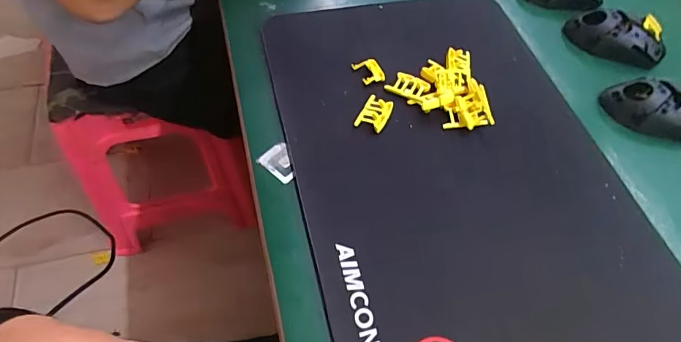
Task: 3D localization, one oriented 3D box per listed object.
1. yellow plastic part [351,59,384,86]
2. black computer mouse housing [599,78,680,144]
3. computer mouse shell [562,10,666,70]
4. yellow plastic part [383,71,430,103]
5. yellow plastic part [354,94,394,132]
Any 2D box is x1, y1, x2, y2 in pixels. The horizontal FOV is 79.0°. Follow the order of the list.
[{"bbox_3d":[0.030,-0.106,0.433,0.025,0.009,0.031,-21,65,-20],"label":"yellow plastic part"},{"bbox_3d":[0.348,-0.066,0.443,0.112,0.037,0.070,9,58,-3],"label":"black computer mouse housing"},{"bbox_3d":[0.336,-0.161,0.504,0.116,0.042,0.049,26,59,7],"label":"computer mouse shell"},{"bbox_3d":[0.070,-0.087,0.425,0.041,0.008,0.025,30,60,10],"label":"yellow plastic part"},{"bbox_3d":[0.035,-0.058,0.404,0.027,0.013,0.041,25,59,7],"label":"yellow plastic part"}]

